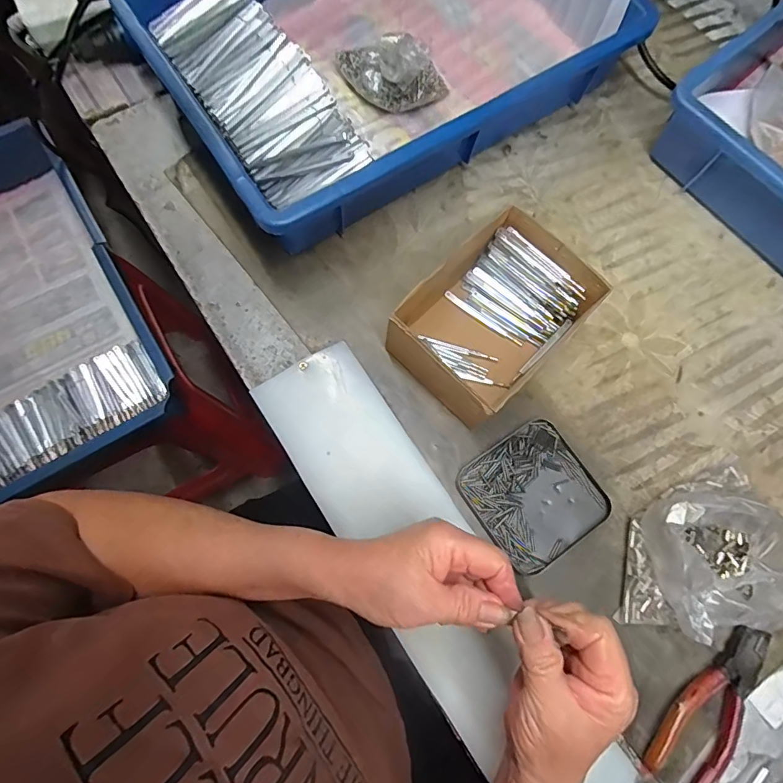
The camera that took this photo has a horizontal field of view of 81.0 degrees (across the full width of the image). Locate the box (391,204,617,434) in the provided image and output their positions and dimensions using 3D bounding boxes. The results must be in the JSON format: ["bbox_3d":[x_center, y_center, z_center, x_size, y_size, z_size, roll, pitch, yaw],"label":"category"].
[{"bbox_3d":[0.086,-0.060,0.394,0.115,0.073,0.161,43,78,8],"label":"box"}]

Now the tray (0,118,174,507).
[{"bbox_3d":[-0.445,-0.080,0.523,0.288,0.092,0.387,-29,80,-8],"label":"tray"}]

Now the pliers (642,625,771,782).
[{"bbox_3d":[0.248,0.240,0.349,0.050,0.012,0.132,42,78,7],"label":"pliers"}]

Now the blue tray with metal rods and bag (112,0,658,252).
[{"bbox_3d":[-0.001,-0.336,0.434,0.412,0.083,0.273,-33,80,-10],"label":"blue tray with metal rods and bag"}]

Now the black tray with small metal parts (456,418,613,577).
[{"bbox_3d":[0.121,0.087,0.390,0.102,0.013,0.102,-33,80,-10],"label":"black tray with small metal parts"}]

